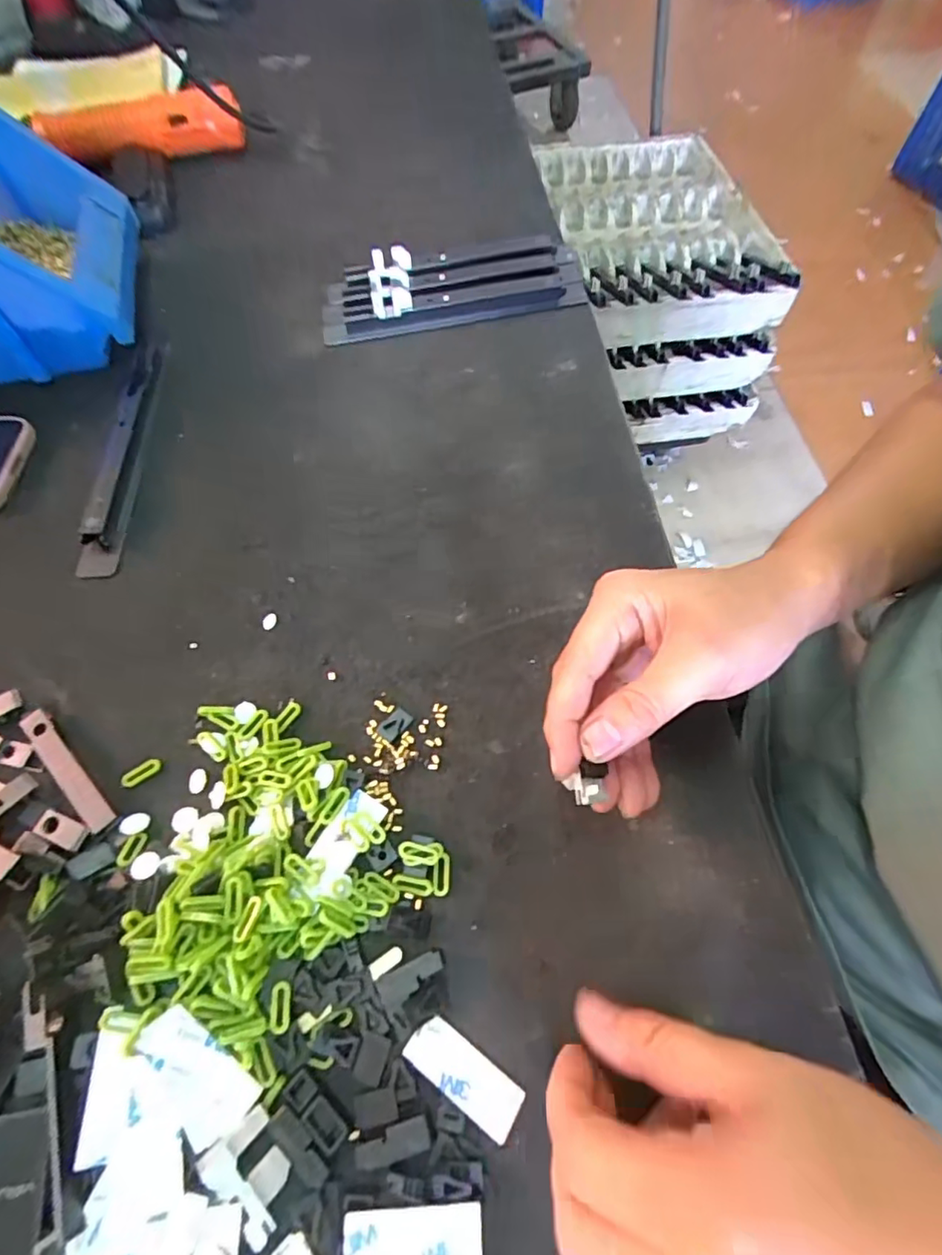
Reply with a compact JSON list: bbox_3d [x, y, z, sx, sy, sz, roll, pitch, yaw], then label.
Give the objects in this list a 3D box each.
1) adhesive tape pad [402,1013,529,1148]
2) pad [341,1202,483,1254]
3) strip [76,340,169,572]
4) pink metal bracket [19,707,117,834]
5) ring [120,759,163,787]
[{"bbox_3d":[-0.003,0.188,0.238,0.051,0.004,0.019,32,69,15],"label":"adhesive tape pad"},{"bbox_3d":[-0.022,0.232,0.214,0.052,0.004,0.020,3,62,-6],"label":"pad"},{"bbox_3d":[-0.238,-0.123,0.390,0.022,0.017,0.193,-2,64,0],"label":"strip"},{"bbox_3d":[-0.212,0.075,0.297,0.081,0.007,0.014,41,72,19],"label":"pink metal bracket"},{"bbox_3d":[-0.174,0.077,0.301,0.020,0.004,0.008,-38,69,-16],"label":"ring"}]

